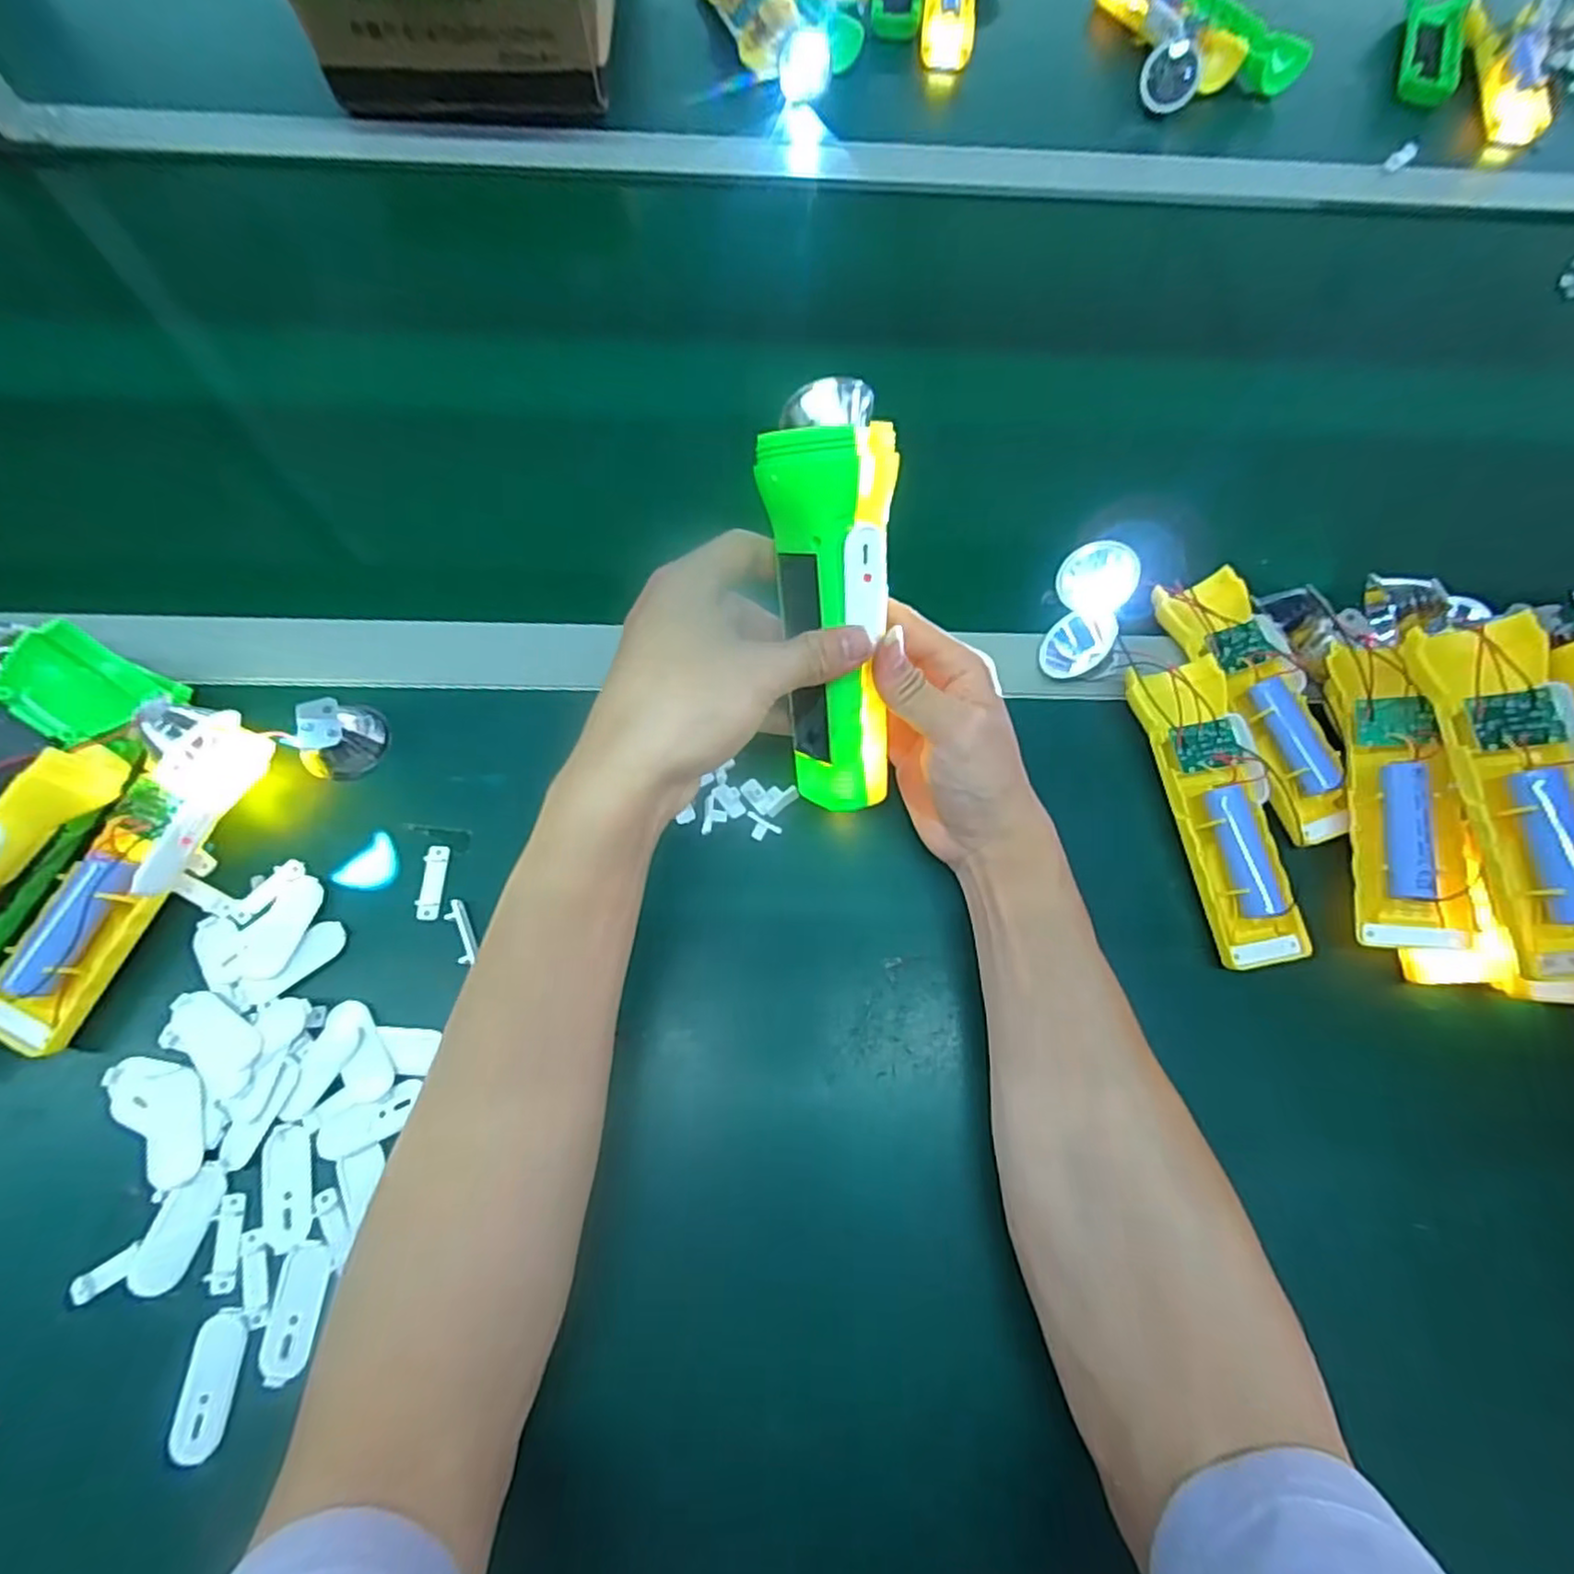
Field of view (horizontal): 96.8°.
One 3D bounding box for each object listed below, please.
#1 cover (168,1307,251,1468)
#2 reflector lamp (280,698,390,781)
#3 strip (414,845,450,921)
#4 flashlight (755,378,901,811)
[{"bbox_3d":[-0.230,0.238,0.277,0.019,0.005,0.049,-3,69,-3],"label":"cover"},{"bbox_3d":[-0.232,-0.026,0.361,0.033,0.032,0.041,30,71,10],"label":"reflector lamp"},{"bbox_3d":[-0.178,0.048,0.349,0.012,0.004,0.037,-3,69,-3],"label":"strip"},{"bbox_3d":[0.019,-0.080,0.306,0.050,0.062,0.184,-4,104,-3],"label":"flashlight"}]

